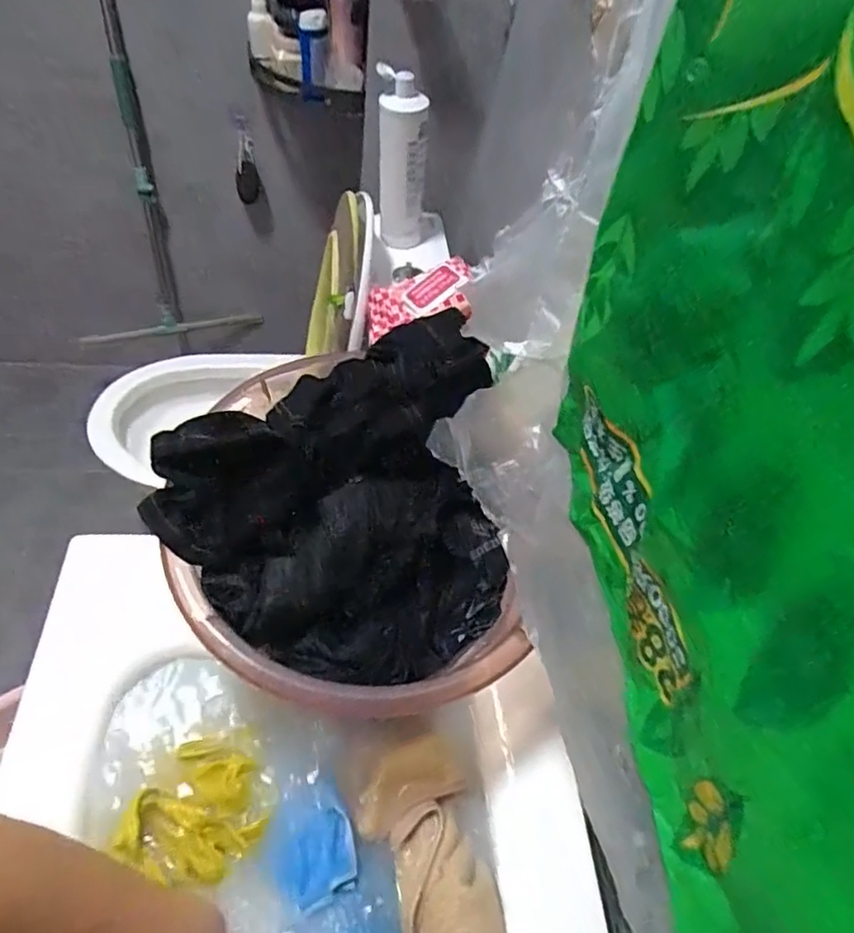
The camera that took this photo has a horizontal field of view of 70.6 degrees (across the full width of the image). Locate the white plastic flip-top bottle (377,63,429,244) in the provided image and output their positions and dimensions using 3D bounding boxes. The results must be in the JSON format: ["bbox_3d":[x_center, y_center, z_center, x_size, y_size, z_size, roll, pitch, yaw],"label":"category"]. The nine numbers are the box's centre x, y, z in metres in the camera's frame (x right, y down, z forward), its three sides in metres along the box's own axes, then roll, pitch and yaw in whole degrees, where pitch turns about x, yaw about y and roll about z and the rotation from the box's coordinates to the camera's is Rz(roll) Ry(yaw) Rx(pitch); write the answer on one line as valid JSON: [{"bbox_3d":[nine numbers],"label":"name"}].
[{"bbox_3d":[-0.044,-0.483,1.000,0.093,0.275,0.071,6,51,-5],"label":"white plastic flip-top bottle"}]

